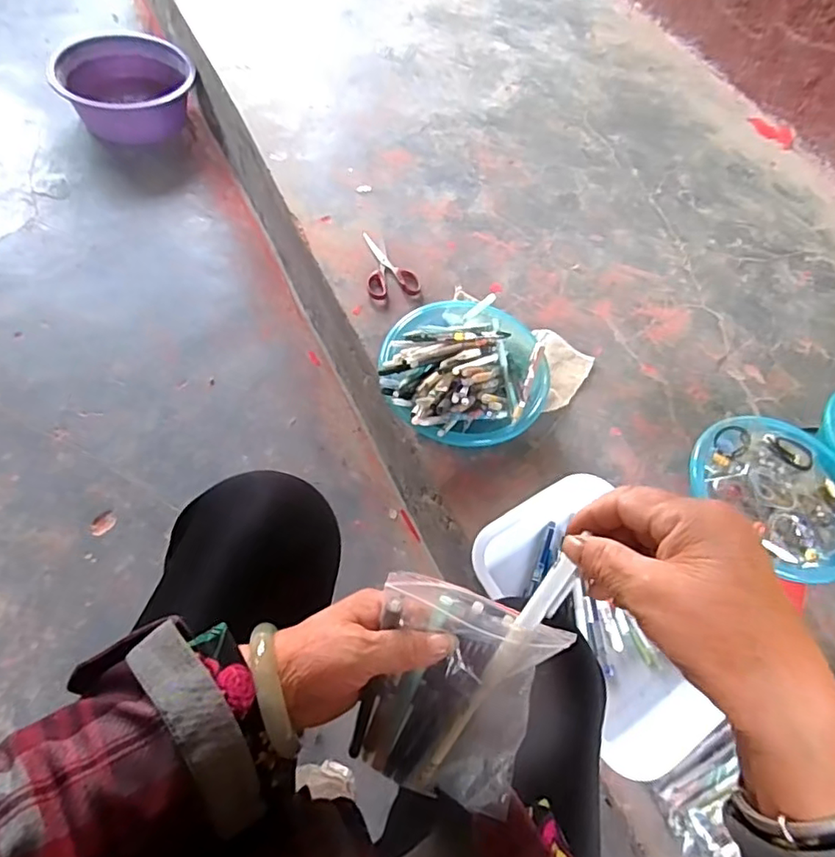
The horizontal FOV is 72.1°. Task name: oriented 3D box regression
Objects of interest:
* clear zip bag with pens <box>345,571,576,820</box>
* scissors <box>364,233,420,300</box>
[{"bbox_3d":[0.022,0.170,0.365,0.108,0.162,0.017,16,22,5],"label":"clear zip bag with pens"},{"bbox_3d":[-0.043,-0.268,0.947,0.083,0.011,0.141,-2,60,-11],"label":"scissors"}]

